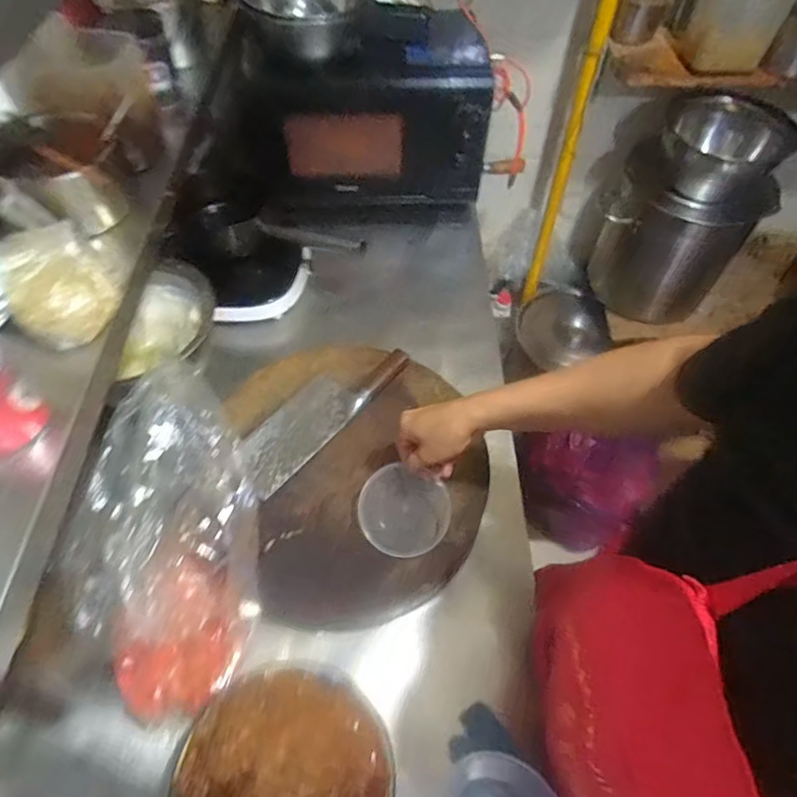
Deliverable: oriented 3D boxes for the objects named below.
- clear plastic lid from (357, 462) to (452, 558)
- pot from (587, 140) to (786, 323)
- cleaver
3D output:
[{"bbox_3d":[0.008,0.145,0.688,0.116,0.012,0.103,26,71,-5],"label":"clear plastic lid"},{"bbox_3d":[0.728,-0.443,1.447,0.356,0.447,0.317,28,58,18],"label":"pot"},{"bbox_3d":[-0.118,0.017,0.816,0.098,0.028,0.316,36,60,22],"label":"cleaver"}]

